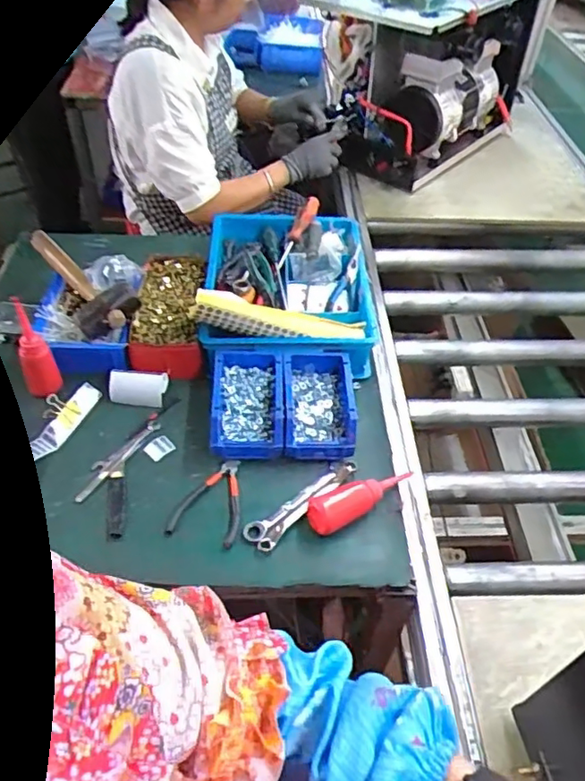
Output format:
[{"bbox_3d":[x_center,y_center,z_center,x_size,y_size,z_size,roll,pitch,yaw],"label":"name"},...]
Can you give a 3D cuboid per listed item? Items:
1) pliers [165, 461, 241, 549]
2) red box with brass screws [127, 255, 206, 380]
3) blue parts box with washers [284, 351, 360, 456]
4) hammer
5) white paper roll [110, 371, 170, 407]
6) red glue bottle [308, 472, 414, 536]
[{"bbox_3d":[-0.102,0.142,0.792,0.088,0.009,0.129,12,47,8],"label":"pliers"},{"bbox_3d":[-0.205,-0.129,0.997,0.112,0.065,0.247,-2,47,-5],"label":"red box with brass screws"},{"bbox_3d":[0.038,0.020,0.873,0.101,0.057,0.160,0,47,-4],"label":"blue parts box with washers"},{"bbox_3d":[-0.347,-0.189,0.975,0.092,0.051,0.288,-25,54,-27],"label":"hammer"},{"bbox_3d":[-0.234,-0.006,0.904,0.082,0.041,0.039,3,47,-1],"label":"white paper roll"},{"bbox_3d":[0.093,0.134,0.791,0.165,0.040,0.044,-29,54,-27],"label":"red glue bottle"}]

